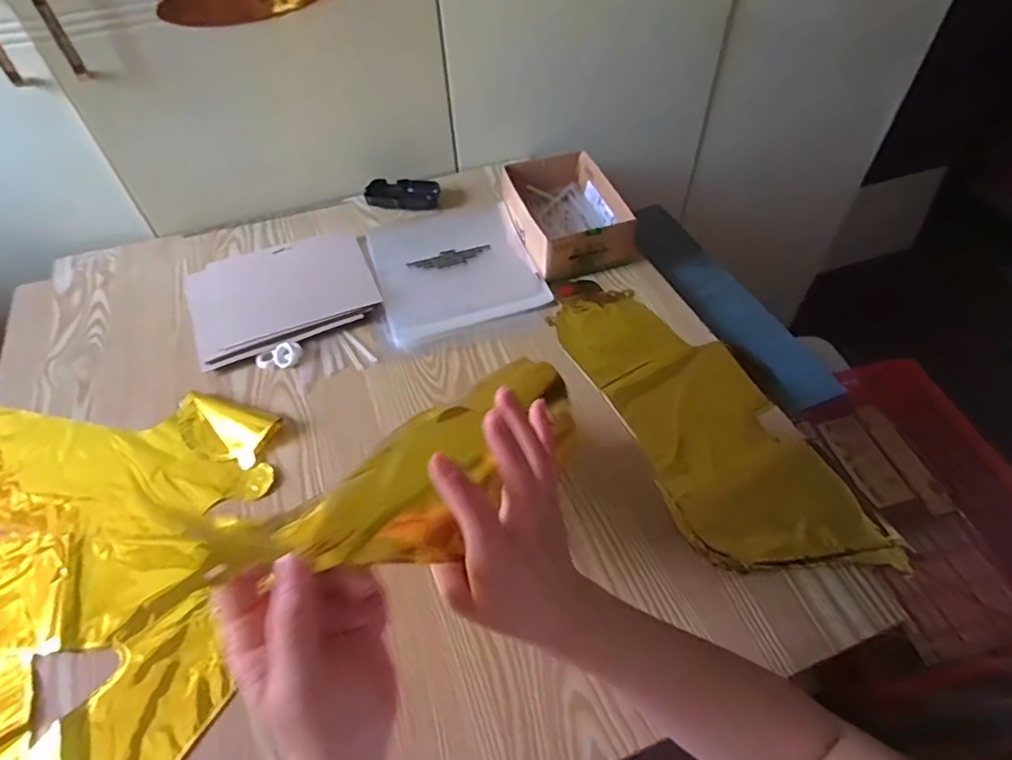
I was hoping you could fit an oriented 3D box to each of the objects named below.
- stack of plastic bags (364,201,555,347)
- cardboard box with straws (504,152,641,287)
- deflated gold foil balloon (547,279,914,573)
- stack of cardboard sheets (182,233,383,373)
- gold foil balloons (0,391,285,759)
[{"bbox_3d":[-0.068,-0.154,0.739,0.206,0.021,0.214,-17,52,-11],"label":"stack of plastic bags"},{"bbox_3d":[0.084,-0.224,0.755,0.142,0.065,0.187,-15,52,-10],"label":"cardboard box with straws"},{"bbox_3d":[0.199,0.024,0.602,0.173,0.017,0.413,-19,52,-13],"label":"deflated gold foil balloon"},{"bbox_3d":[-0.283,-0.113,0.713,0.216,0.020,0.178,-23,53,-16],"label":"stack of cardboard sheets"},{"bbox_3d":[-0.409,0.226,0.457,0.364,0.033,0.490,-4,50,-1],"label":"gold foil balloons"}]

